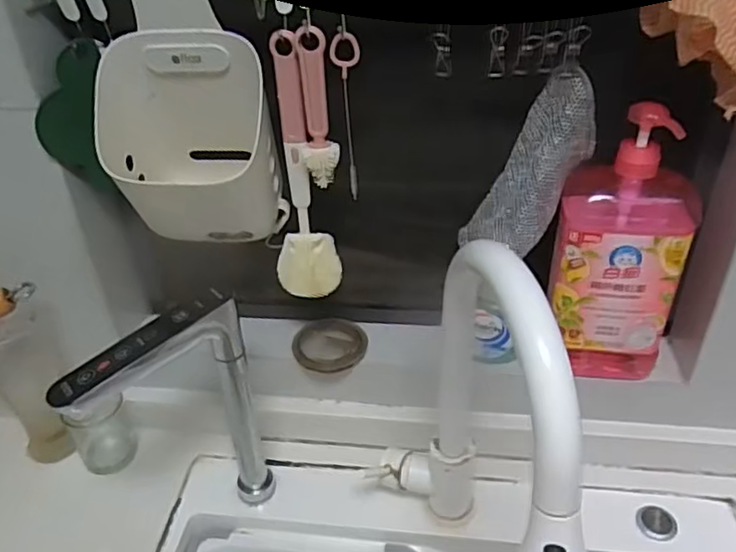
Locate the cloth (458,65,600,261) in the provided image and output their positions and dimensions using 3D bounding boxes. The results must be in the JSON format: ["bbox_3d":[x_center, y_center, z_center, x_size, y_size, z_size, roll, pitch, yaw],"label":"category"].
[{"bbox_3d":[0.159,-0.094,0.588,0.060,0.194,0.078,14,31,-18],"label":"cloth"}]

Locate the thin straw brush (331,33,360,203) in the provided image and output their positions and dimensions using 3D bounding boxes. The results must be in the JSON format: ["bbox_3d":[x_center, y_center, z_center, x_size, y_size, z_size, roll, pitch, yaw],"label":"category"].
[{"bbox_3d":[-0.016,-0.136,0.554,0.023,0.150,0.011,3,35,7],"label":"thin straw brush"}]

